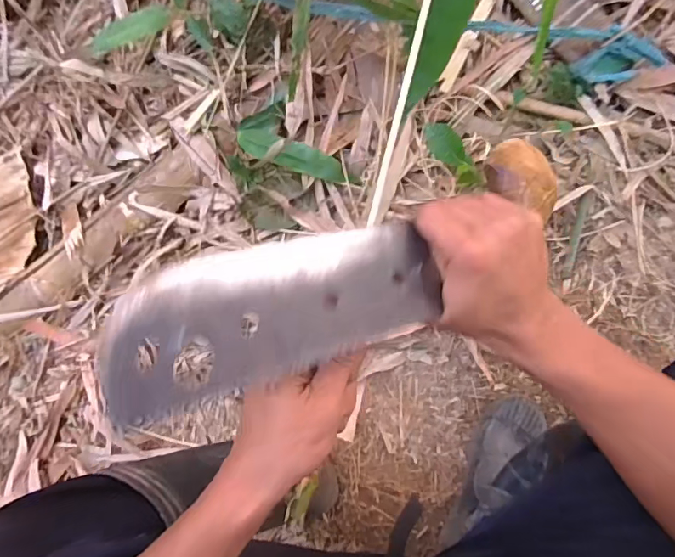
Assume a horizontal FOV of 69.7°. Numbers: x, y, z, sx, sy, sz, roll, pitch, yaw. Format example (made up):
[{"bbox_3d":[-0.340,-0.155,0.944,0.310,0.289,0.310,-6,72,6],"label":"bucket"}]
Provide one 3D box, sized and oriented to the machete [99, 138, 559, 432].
[{"bbox_3d":[0.034,-0.012,0.312,0.354,0.021,0.084,-24,81,-32],"label":"machete"}]

